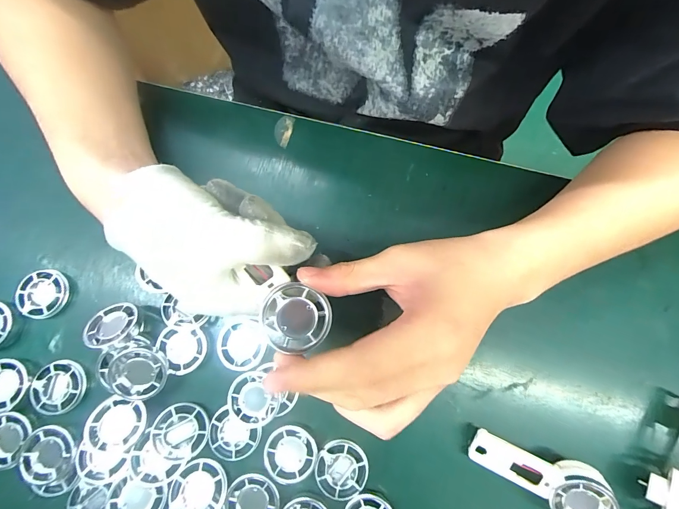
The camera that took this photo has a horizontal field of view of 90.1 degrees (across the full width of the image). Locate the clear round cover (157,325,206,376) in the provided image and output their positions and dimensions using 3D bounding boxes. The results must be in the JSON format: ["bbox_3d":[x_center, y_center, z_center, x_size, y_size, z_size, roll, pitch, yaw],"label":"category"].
[{"bbox_3d":[-0.122,0.074,0.262,0.035,0.008,0.035,0,80,1],"label":"clear round cover"}]

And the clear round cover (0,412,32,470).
[{"bbox_3d":[-0.251,0.137,0.252,0.036,0.010,0.034,0,80,1],"label":"clear round cover"}]

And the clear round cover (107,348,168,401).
[{"bbox_3d":[-0.148,0.087,0.250,0.038,0.011,0.036,0,90,-15],"label":"clear round cover"}]

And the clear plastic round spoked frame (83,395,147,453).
[{"bbox_3d":[-0.162,0.124,0.245,0.040,0.011,0.035,1,80,1],"label":"clear plastic round spoked frame"}]

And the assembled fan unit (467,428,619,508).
[{"bbox_3d":[0.139,0.155,0.238,0.091,0.021,0.040,22,77,18],"label":"assembled fan unit"}]

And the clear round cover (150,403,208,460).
[{"bbox_3d":[-0.117,0.130,0.249,0.037,0.004,0.037,-4,71,-18],"label":"clear round cover"}]

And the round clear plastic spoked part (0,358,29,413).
[{"bbox_3d":[-0.260,0.100,0.261,0.038,0.007,0.035,0,80,1],"label":"round clear plastic spoked part"}]

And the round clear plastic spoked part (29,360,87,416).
[{"bbox_3d":[-0.219,0.103,0.264,0.038,0.005,0.038,0,80,1],"label":"round clear plastic spoked part"}]

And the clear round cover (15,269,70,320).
[{"bbox_3d":[-0.243,0.032,0.279,0.036,0.012,0.039,0,80,1],"label":"clear round cover"}]

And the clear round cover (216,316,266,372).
[{"bbox_3d":[-0.077,0.070,0.264,0.038,0.004,0.039,0,80,1],"label":"clear round cover"}]

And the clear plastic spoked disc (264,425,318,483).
[{"bbox_3d":[-0.036,0.148,0.250,0.037,0.004,0.038,0,80,1],"label":"clear plastic spoked disc"}]

